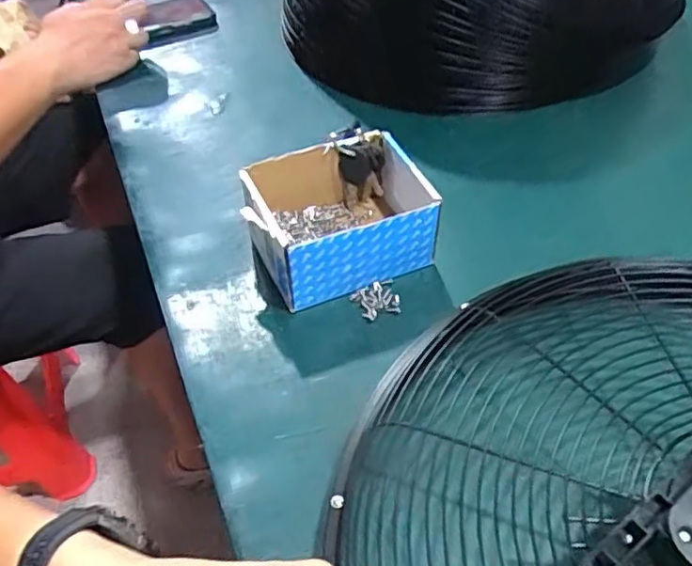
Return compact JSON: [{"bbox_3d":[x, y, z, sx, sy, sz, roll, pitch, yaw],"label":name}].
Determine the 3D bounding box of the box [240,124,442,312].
[{"bbox_3d":[-0.004,-0.057,0.520,0.144,0.073,0.113,-22,51,-14],"label":"box"}]

